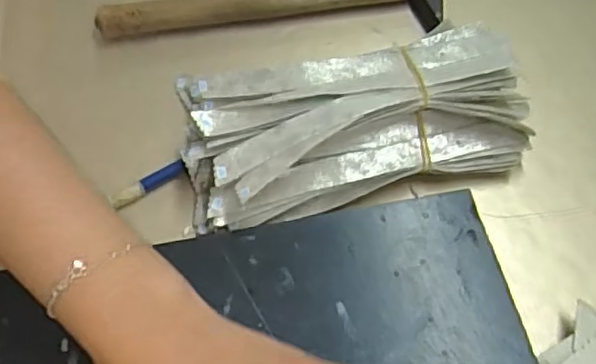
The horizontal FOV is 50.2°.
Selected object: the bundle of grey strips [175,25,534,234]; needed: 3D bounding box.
[{"bbox_3d":[0.034,-0.042,0.405,0.210,0.053,0.102,-11,60,-8],"label":"bundle of grey strips"}]

